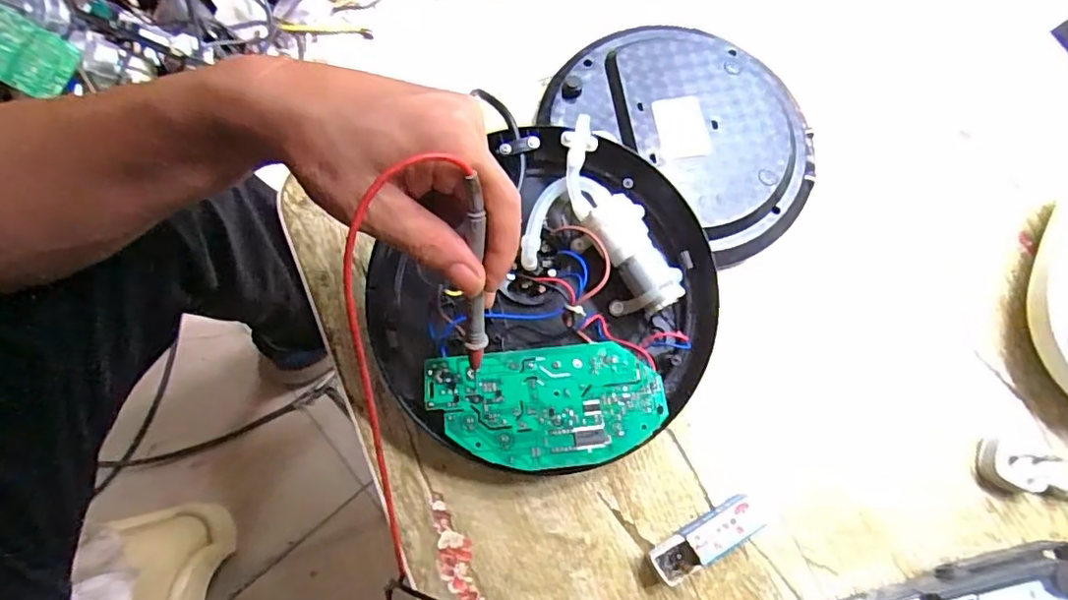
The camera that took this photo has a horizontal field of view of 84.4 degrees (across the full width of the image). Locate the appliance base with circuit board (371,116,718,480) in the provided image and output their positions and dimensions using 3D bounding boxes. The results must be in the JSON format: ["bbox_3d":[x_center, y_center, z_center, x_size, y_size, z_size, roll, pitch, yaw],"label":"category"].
[{"bbox_3d":[0.015,0.008,0.387,0.193,0.066,0.223,43,75,11],"label":"appliance base with circuit board"}]

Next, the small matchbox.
[{"bbox_3d":[0.107,0.148,0.365,0.073,0.020,0.023,-28,75,-11],"label":"small matchbox"}]

